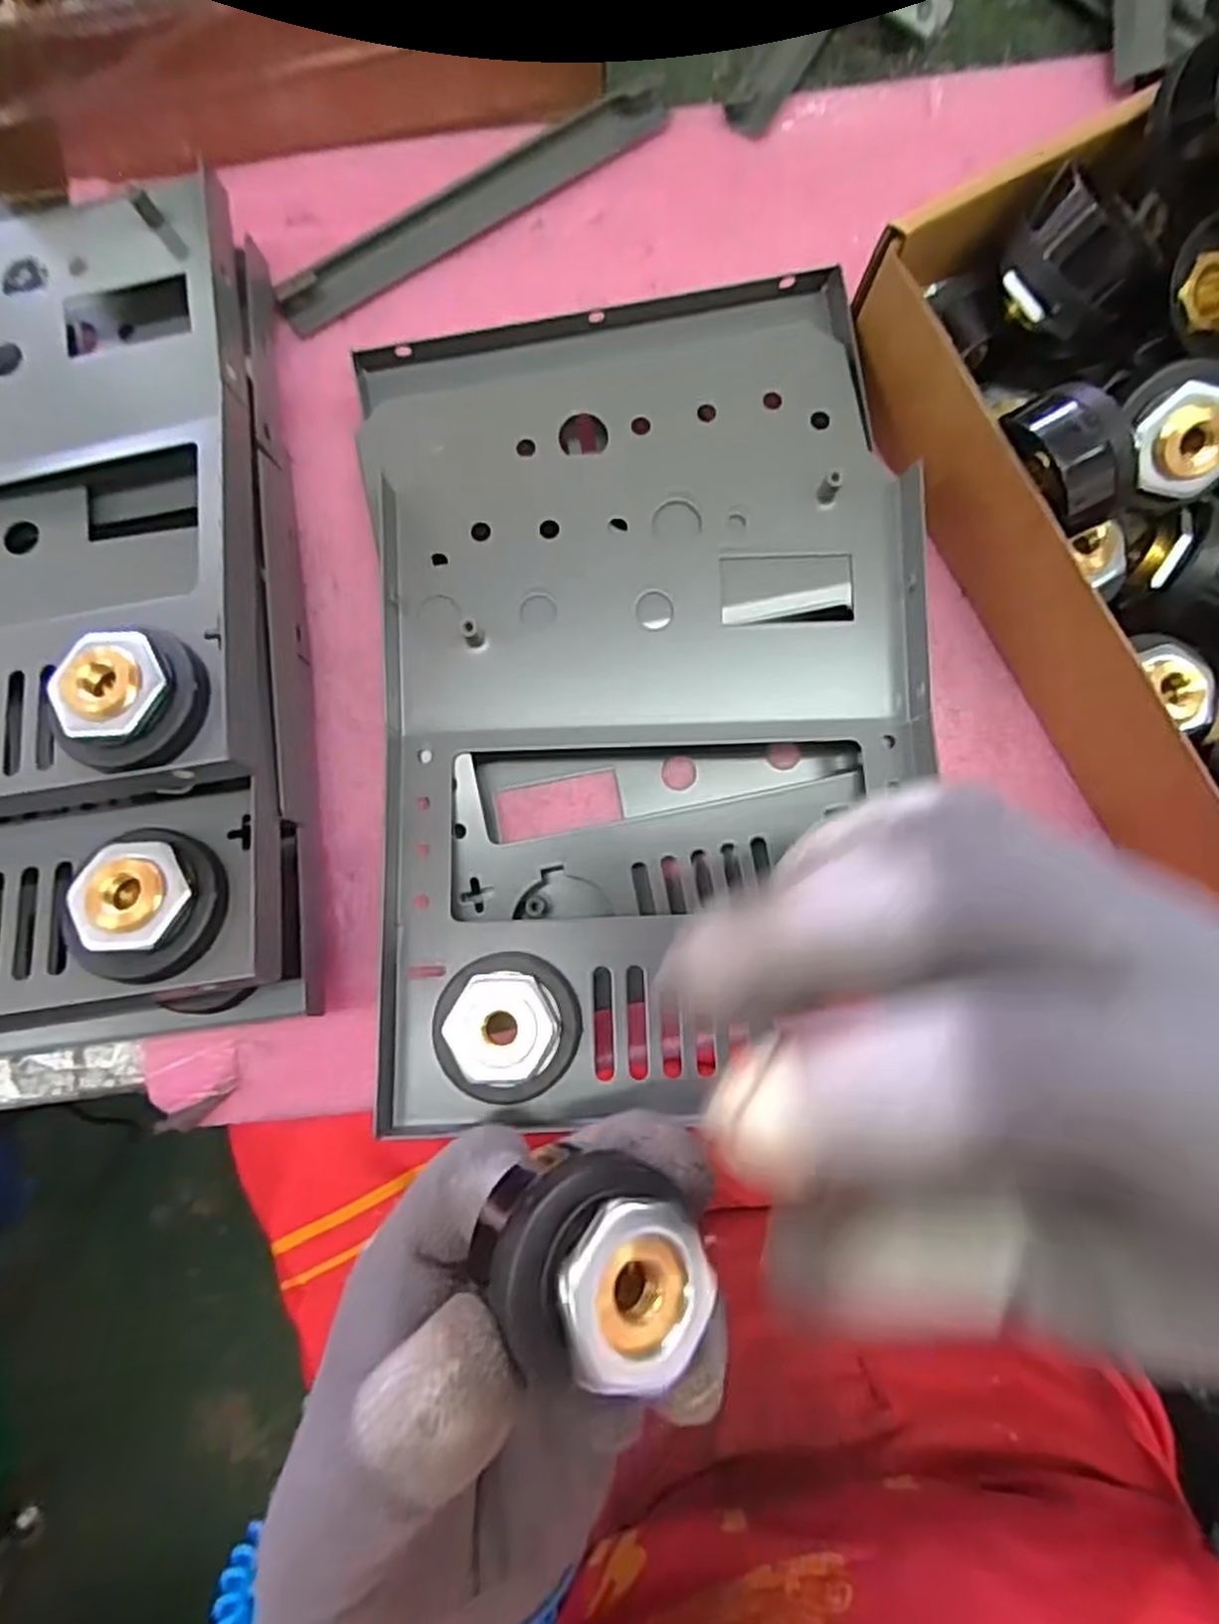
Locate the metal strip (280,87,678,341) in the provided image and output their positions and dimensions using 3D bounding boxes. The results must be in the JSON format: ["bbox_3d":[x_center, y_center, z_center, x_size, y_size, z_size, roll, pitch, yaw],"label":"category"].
[{"bbox_3d":[-0.045,-0.203,0.260,0.144,0.007,0.017,-33,87,-4],"label":"metal strip"}]

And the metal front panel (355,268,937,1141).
[{"bbox_3d":[0.013,-0.038,0.231,0.157,0.041,0.233,-4,85,-2],"label":"metal front panel"}]

